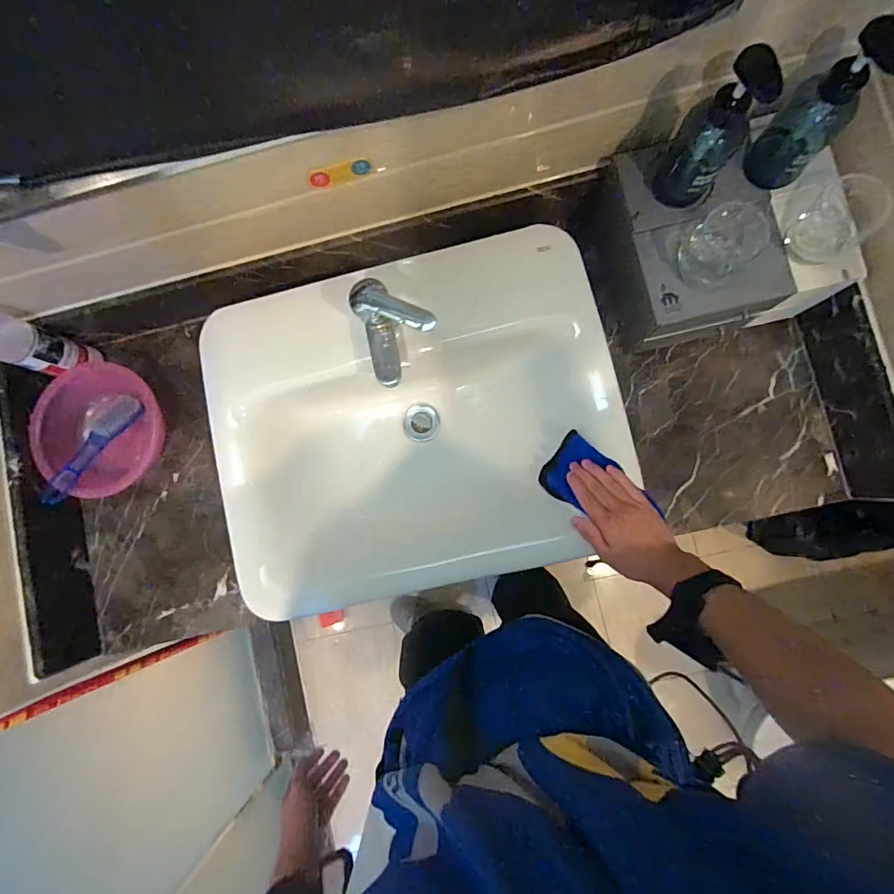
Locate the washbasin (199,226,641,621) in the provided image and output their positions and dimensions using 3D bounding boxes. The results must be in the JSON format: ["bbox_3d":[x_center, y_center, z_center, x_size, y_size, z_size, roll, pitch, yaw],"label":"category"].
[{"bbox_3d":[-0.045,-0.030,0.673,0.531,0.134,0.441,-12,85,4],"label":"washbasin"}]

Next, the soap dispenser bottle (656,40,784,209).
[{"bbox_3d":[0.280,-0.333,0.492,0.070,0.162,0.063,26,88,7],"label":"soap dispenser bottle"}]

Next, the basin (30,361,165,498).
[{"bbox_3d":[-0.537,-0.028,0.718,0.155,0.078,0.202,21,88,6],"label":"basin"}]

